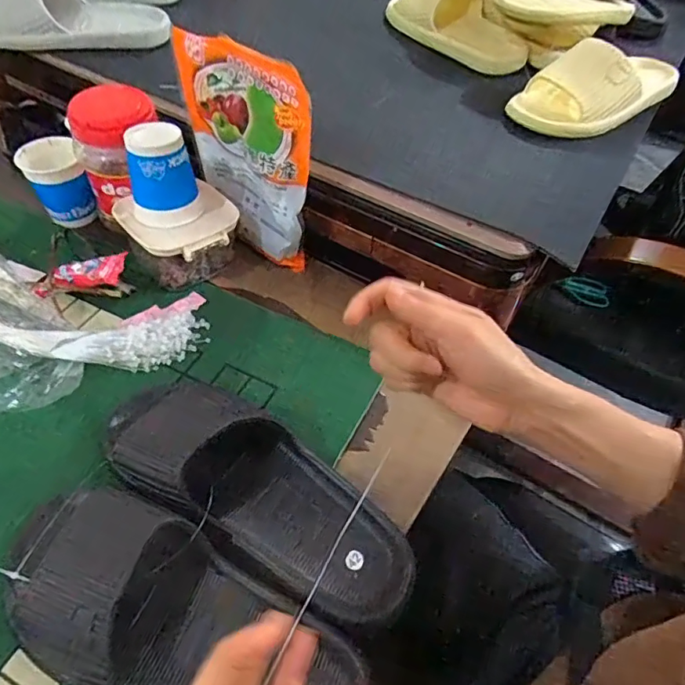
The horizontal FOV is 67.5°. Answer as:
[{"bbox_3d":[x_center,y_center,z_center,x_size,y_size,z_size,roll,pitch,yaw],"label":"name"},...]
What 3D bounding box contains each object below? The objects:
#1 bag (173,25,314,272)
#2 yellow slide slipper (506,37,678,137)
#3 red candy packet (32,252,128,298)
[{"bbox_3d":[-0.097,-0.195,0.523,0.028,0.208,0.161,-36,62,-28],"label":"bag"},{"bbox_3d":[0.313,-0.313,0.604,0.241,0.063,0.103,-31,59,-25],"label":"yellow slide slipper"},{"bbox_3d":[-0.263,-0.067,0.511,0.103,0.019,0.031,-10,49,16],"label":"red candy packet"}]

